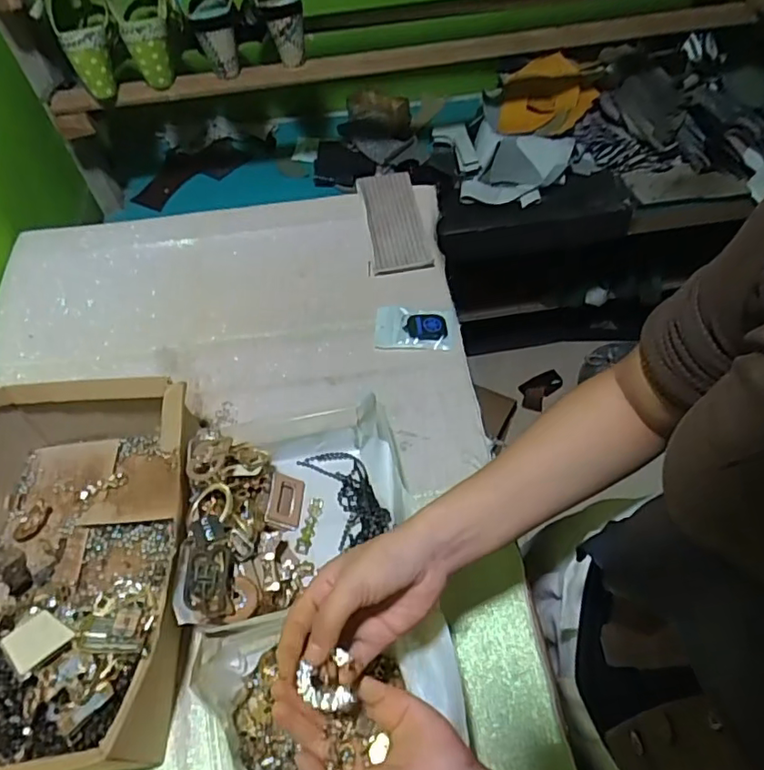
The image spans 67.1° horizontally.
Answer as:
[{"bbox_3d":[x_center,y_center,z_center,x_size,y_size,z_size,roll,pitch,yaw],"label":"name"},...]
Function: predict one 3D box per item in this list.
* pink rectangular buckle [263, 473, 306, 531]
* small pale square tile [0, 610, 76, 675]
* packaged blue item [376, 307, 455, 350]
[{"bbox_3d":[-0.101,0.121,0.598,0.038,0.011,0.050,25,68,-29],"label":"pink rectangular buckle"},{"bbox_3d":[-0.293,0.217,0.488,0.043,0.006,0.043,35,48,10],"label":"small pale square tile"},{"bbox_3d":[0.041,-0.074,0.730,0.096,0.016,0.064,4,56,3],"label":"packaged blue item"}]

